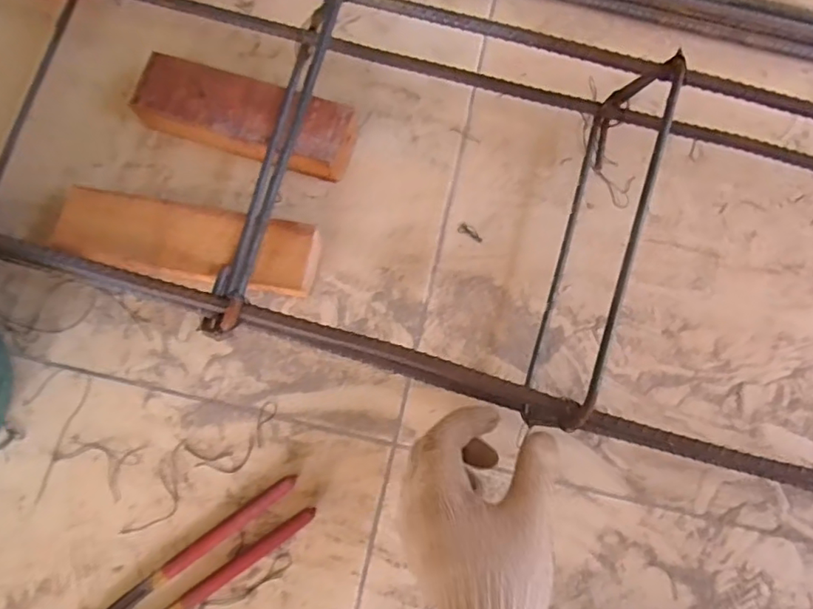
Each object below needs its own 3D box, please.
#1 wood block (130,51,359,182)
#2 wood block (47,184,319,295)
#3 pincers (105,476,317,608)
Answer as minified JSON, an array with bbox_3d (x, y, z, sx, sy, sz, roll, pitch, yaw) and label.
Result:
[{"bbox_3d":[-0.146,-0.172,0.524,0.200,0.049,0.070,15,78,3],"label":"wood block"},{"bbox_3d":[-0.191,-0.053,0.497,0.228,0.046,0.065,10,77,1],"label":"wood block"},{"bbox_3d":[-0.178,0.222,0.448,0.223,0.014,0.042,-35,80,-8],"label":"pincers"}]

